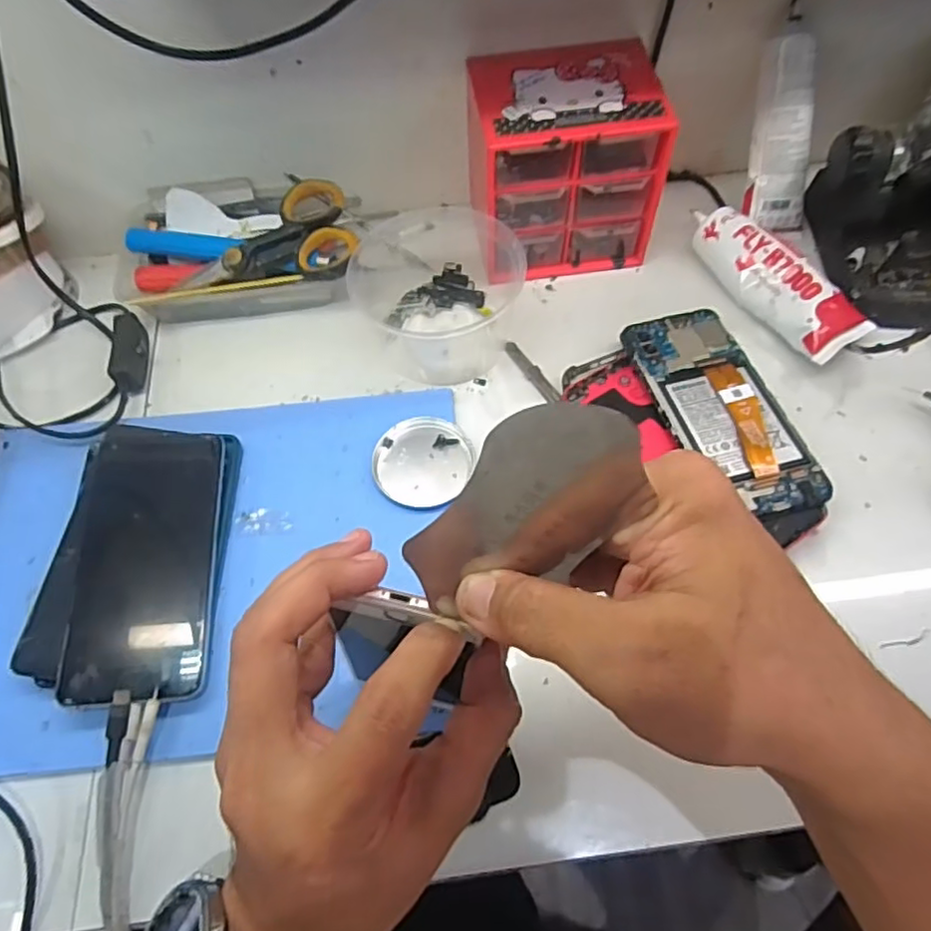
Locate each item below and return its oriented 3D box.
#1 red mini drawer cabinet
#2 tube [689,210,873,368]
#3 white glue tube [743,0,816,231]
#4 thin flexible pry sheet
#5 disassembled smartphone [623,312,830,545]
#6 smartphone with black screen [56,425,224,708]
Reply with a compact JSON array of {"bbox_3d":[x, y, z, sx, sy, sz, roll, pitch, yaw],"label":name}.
[{"bbox_3d":[0.073,-0.221,0.479,0.128,0.117,0.100,-8,61,-2],"label":"red mini drawer cabinet"},{"bbox_3d":[0.223,-0.138,0.473,0.052,0.038,0.152,-28,64,-12],"label":"tube"},{"bbox_3d":[0.230,-0.246,0.468,0.040,0.144,0.024,-7,23,-1],"label":"white glue tube"},{"bbox_3d":[0.018,0.018,0.205,0.048,0.097,0.005,29,40,-12],"label":"thin flexible pry sheet"},{"bbox_3d":[0.165,-0.033,0.415,0.071,0.012,0.172,-13,58,-6],"label":"disassembled smartphone"},{"bbox_3d":[-0.184,0.048,0.377,0.073,0.009,0.166,-2,62,-8],"label":"smartphone with black screen"}]

